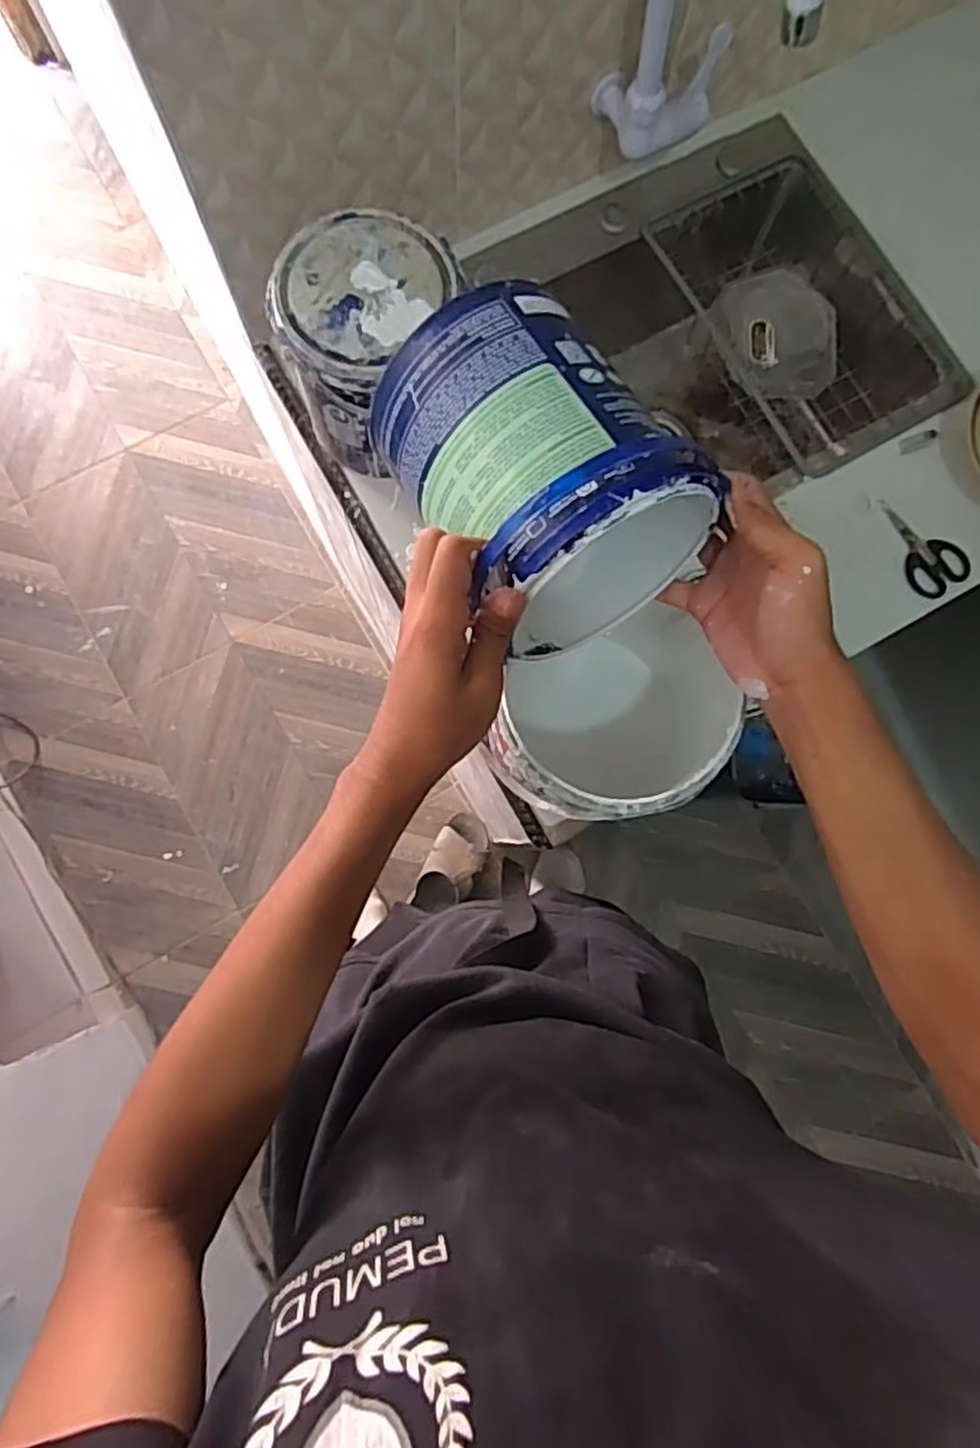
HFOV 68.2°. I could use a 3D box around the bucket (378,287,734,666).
[{"bbox_3d":[0.028,-0.146,0.452,0.147,0.176,0.177,-39,70,8],"label":"bucket"}]

